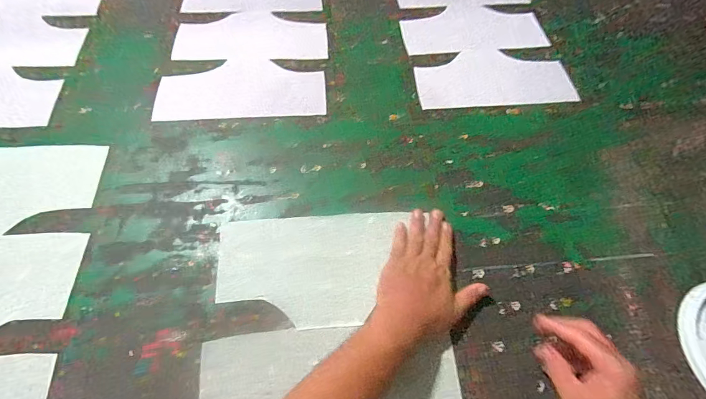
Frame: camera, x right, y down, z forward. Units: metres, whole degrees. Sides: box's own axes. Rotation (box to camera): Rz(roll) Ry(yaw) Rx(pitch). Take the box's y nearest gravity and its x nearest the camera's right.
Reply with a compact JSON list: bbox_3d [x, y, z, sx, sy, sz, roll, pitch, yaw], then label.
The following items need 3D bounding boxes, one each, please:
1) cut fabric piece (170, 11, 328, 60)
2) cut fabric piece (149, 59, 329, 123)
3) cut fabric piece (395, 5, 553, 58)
[{"bbox_3d":[-0.211,-0.349,0.764,0.309,0.008,0.148,0,60,-1],"label":"cut fabric piece"},{"bbox_3d":[-0.208,-0.211,0.684,0.304,0.006,0.148,-3,60,-3],"label":"cut fabric piece"},{"bbox_3d":[0.258,-0.382,0.798,0.301,0.009,0.166,-7,61,-5],"label":"cut fabric piece"}]

